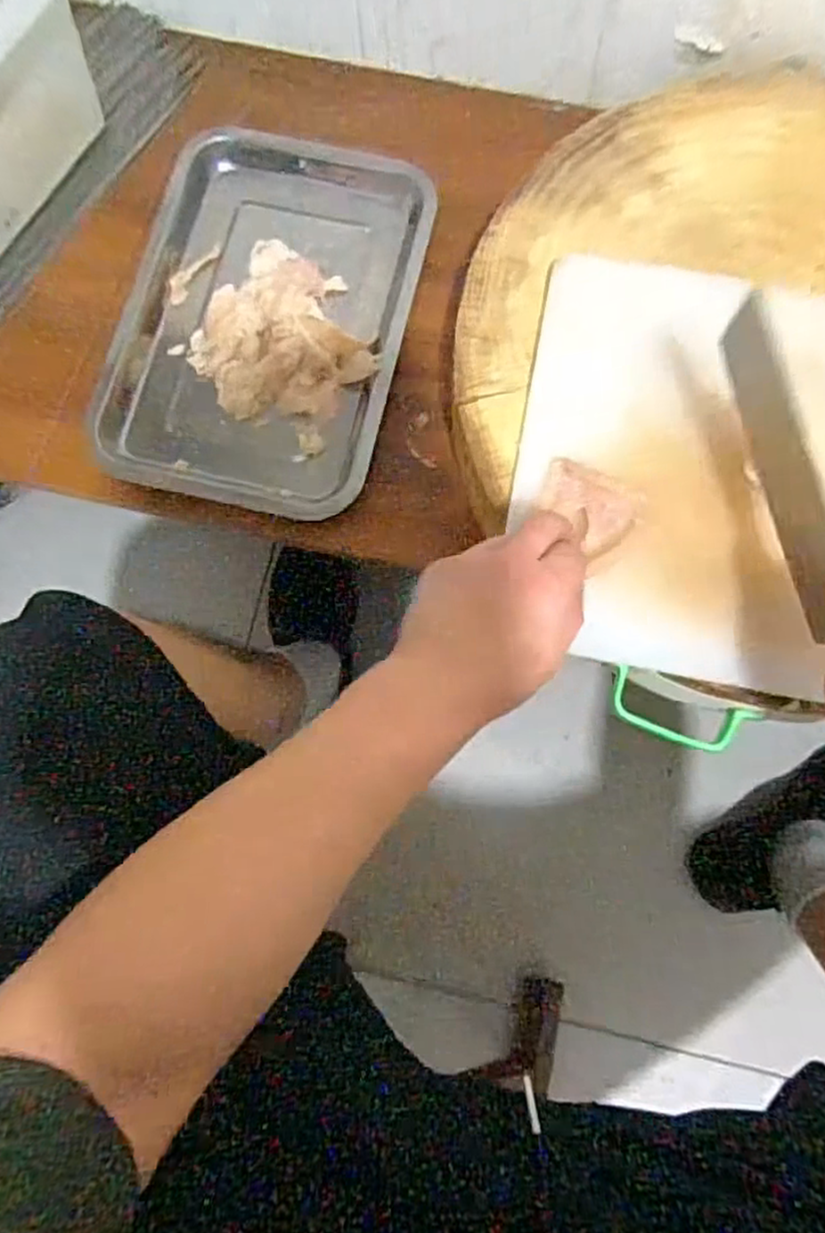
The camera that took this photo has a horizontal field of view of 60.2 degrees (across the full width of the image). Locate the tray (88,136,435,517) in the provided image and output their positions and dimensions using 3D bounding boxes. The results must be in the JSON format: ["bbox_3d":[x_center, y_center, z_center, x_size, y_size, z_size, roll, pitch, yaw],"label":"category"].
[{"bbox_3d":[-0.114,-0.241,0.556,0.220,0.040,0.318,12,80,3],"label":"tray"}]

